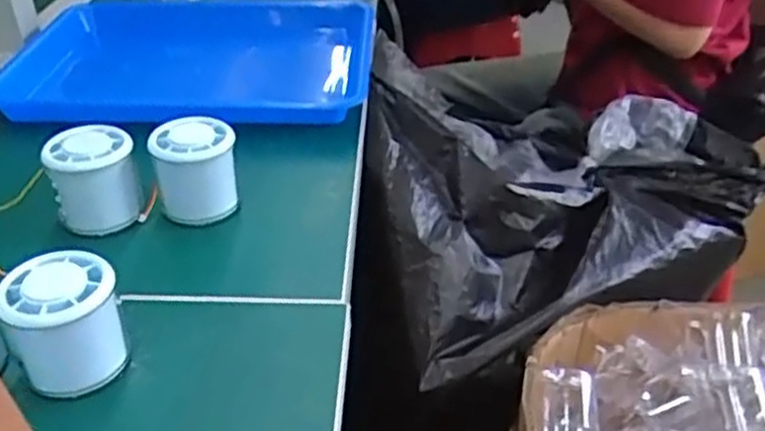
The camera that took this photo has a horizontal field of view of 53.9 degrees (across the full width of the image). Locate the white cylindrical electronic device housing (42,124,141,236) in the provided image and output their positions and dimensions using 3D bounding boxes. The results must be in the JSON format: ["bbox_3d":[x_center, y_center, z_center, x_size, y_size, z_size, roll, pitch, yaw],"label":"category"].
[{"bbox_3d":[-0.198,-0.022,0.518,0.054,0.065,0.044,-13,37,-19],"label":"white cylindrical electronic device housing"}]

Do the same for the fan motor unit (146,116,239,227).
[{"bbox_3d":[-0.131,-0.031,0.527,0.054,0.060,0.047,-10,36,-15],"label":"fan motor unit"}]

